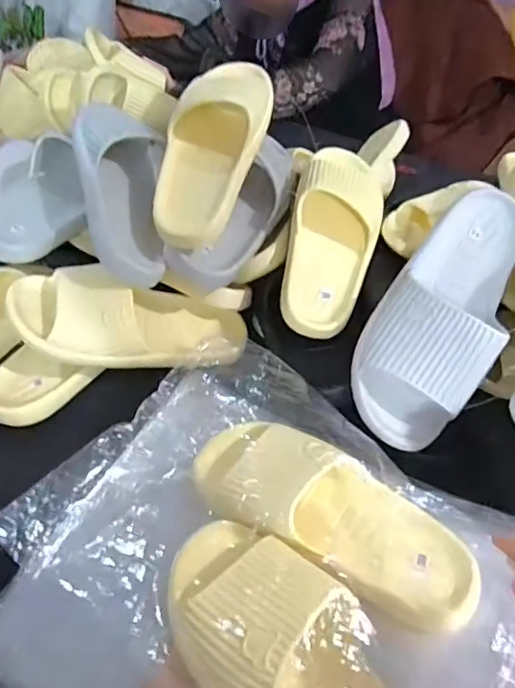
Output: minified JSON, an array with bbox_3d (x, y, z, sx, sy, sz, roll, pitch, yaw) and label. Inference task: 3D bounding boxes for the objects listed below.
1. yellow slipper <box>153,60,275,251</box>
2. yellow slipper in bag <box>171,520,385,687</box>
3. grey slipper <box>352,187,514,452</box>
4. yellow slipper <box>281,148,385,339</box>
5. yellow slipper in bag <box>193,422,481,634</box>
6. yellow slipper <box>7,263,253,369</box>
[{"bbox_3d":[-0.050,-0.210,0.580,0.097,0.054,0.238,14,75,10],"label":"yellow slipper"},{"bbox_3d":[0.029,0.219,0.348,0.099,0.063,0.246,-28,56,-28],"label":"yellow slipper in bag"},{"bbox_3d":[0.183,-0.037,0.526,0.121,0.058,0.280,23,78,19],"label":"grey slipper"},{"bbox_3d":[0.085,-0.127,0.588,0.096,0.065,0.241,12,68,8],"label":"yellow slipper"},{"bbox_3d":[0.056,0.139,0.437,0.253,0.056,0.092,28,50,23],"label":"yellow slipper in bag"},{"bbox_3d":[-0.129,-0.027,0.567,0.251,0.071,0.092,9,43,-17],"label":"yellow slipper"}]

